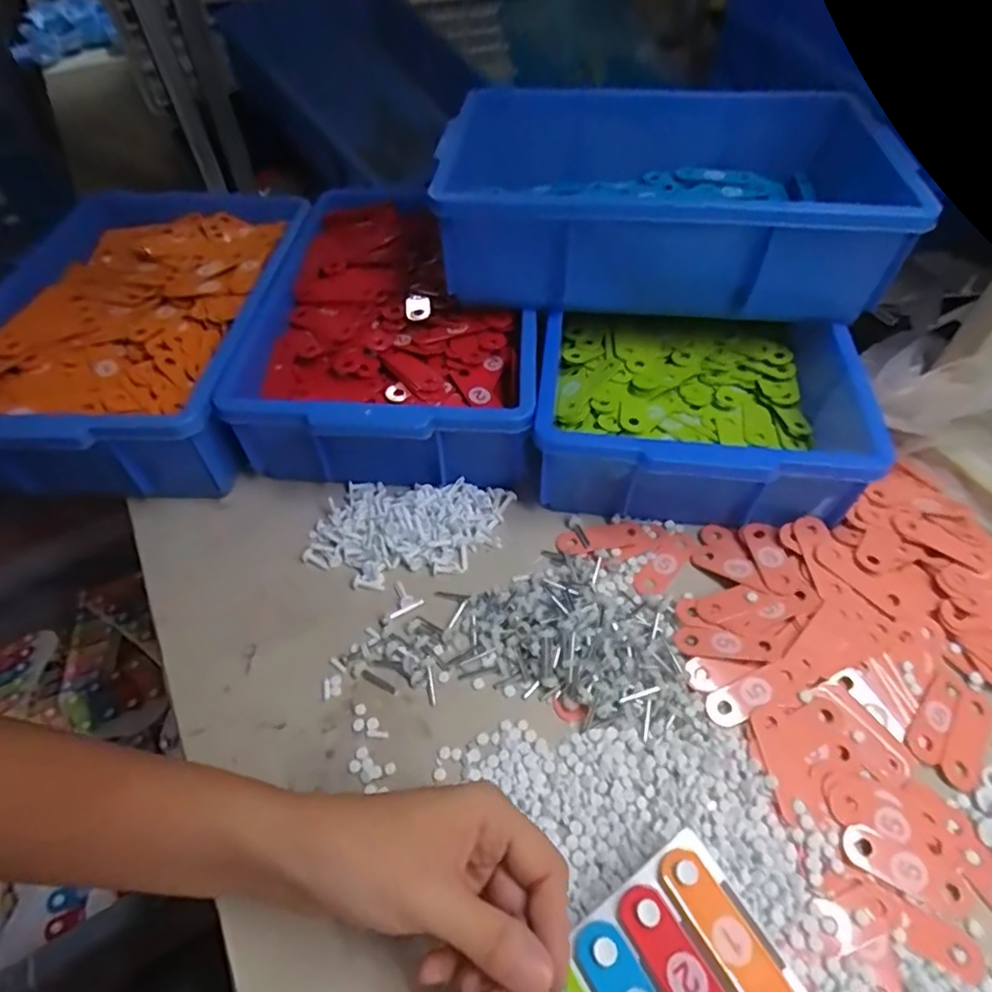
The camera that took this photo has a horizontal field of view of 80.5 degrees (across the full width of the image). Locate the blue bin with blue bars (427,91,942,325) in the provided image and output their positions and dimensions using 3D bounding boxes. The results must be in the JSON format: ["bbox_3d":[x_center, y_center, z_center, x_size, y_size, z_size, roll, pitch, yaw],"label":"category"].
[{"bbox_3d":[0.142,-0.264,0.519,0.346,0.090,0.233,3,53,4],"label":"blue bin with blue bars"}]

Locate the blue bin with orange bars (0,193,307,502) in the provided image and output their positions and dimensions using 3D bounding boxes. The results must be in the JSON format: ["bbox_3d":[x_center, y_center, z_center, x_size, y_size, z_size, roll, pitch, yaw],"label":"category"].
[{"bbox_3d":[-0.338,-0.155,0.558,0.262,0.106,0.366,-1,52,0],"label":"blue bin with orange bars"}]

